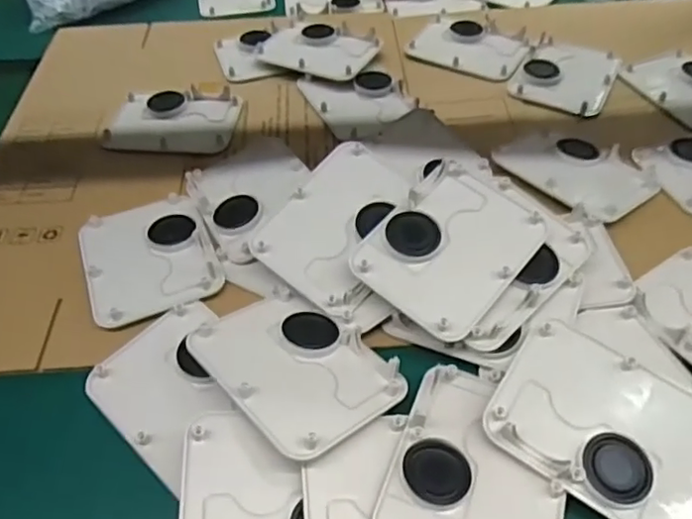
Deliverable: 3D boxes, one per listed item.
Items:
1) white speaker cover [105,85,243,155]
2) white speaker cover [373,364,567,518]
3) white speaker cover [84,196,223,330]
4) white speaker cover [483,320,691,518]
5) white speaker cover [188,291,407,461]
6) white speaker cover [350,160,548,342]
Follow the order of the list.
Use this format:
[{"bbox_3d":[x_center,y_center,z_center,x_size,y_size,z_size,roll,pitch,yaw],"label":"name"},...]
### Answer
[{"bbox_3d":[-0.175,-0.145,0.606,0.124,0.015,0.094,3,48,6],"label":"white speaker cover"},{"bbox_3d":[0.078,0.121,0.345,0.098,0.013,0.122,15,50,16],"label":"white speaker cover"},{"bbox_3d":[-0.159,-0.006,0.479,0.101,0.011,0.127,-20,50,-15],"label":"white speaker cover"},{"bbox_3d":[0.157,0.097,0.354,0.123,0.020,0.094,27,54,25],"label":"white speaker cover"},{"bbox_3d":[-0.034,0.065,0.386,0.093,0.026,0.124,-34,54,-25],"label":"white speaker cover"},{"bbox_3d":[0.076,-0.011,0.423,0.096,0.012,0.126,38,68,19],"label":"white speaker cover"}]

